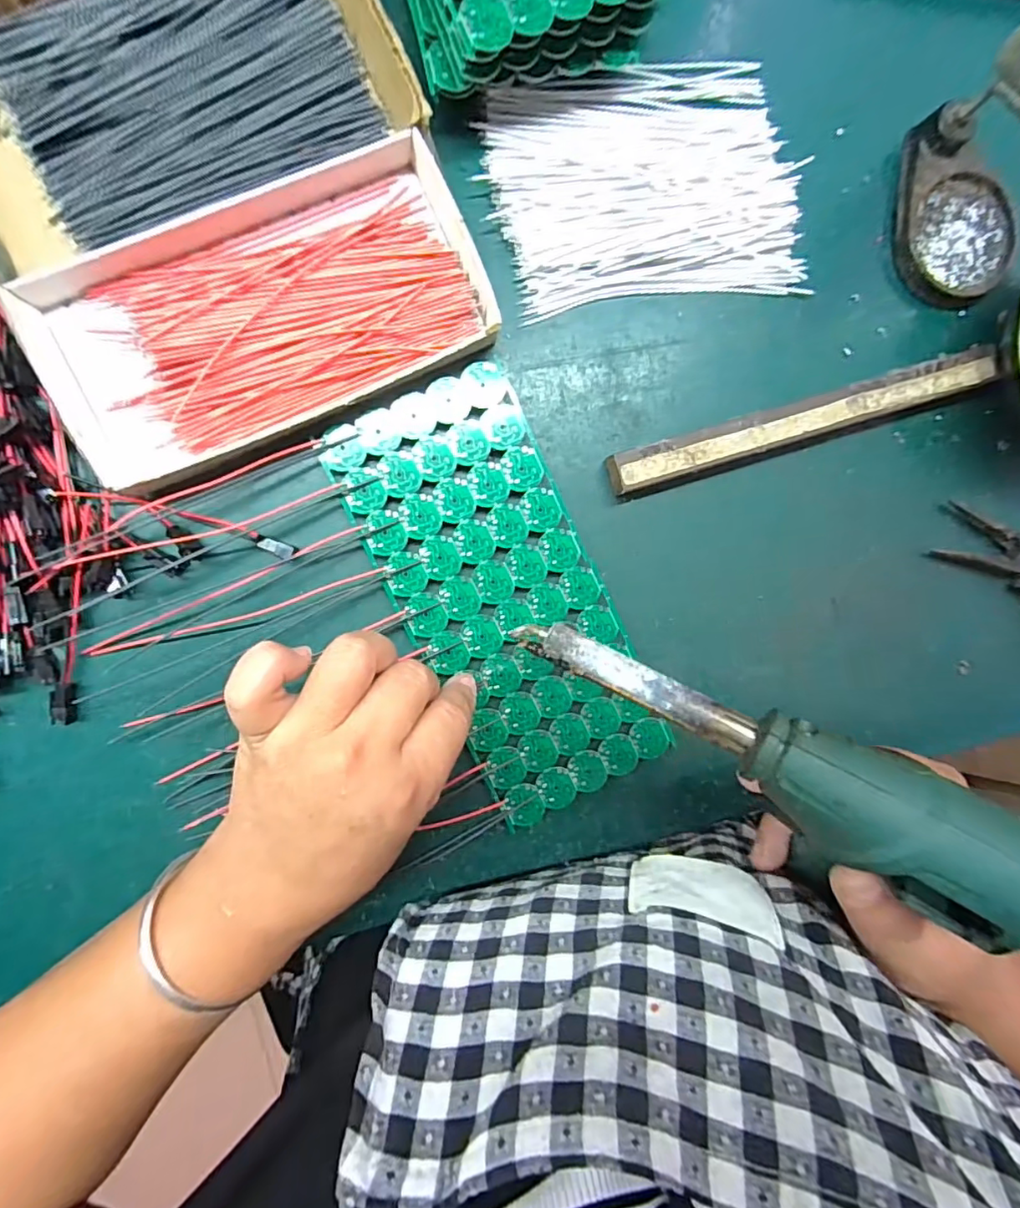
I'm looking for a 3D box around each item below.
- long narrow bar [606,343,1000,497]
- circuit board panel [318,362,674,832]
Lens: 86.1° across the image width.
[{"bbox_3d":[0.153,-0.096,0.287,0.212,0.018,0.021,-18,97,-6],"label":"long narrow bar"},{"bbox_3d":[-0.003,-0.001,0.274,0.096,0.004,0.215,-24,96,-6],"label":"circuit board panel"}]

